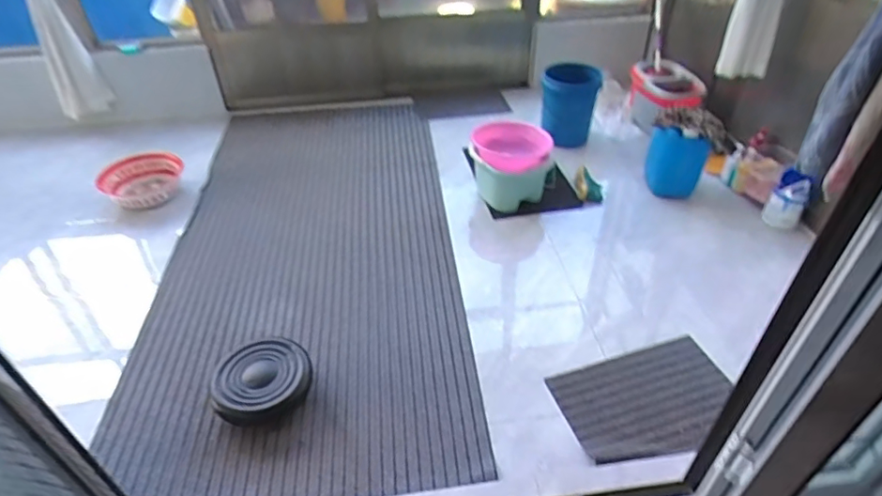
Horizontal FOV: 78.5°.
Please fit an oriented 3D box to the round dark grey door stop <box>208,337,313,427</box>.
[{"bbox_3d":[-0.596,0.430,1.792,0.314,0.083,0.337,0,39,0],"label":"round dark grey door stop"}]

